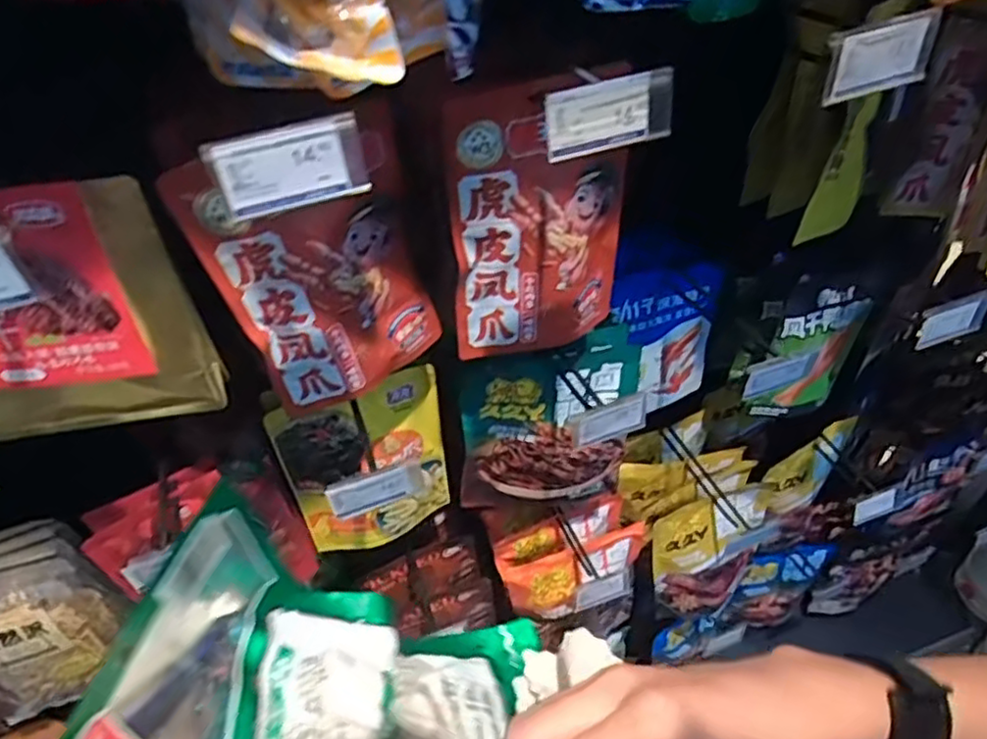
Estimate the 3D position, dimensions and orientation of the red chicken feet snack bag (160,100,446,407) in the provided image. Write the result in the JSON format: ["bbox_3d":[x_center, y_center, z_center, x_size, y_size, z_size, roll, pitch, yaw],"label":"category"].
[{"bbox_3d":[-0.130,-0.074,0.530,0.167,0.218,0.036,-30,51,-23],"label":"red chicken feet snack bag"}]

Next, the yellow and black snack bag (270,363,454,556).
[{"bbox_3d":[-0.137,0.114,0.760,0.180,0.227,0.039,-20,47,-15],"label":"yellow and black snack bag"}]

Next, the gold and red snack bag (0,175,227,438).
[{"bbox_3d":[-0.319,-0.034,0.481,0.191,0.194,0.029,-8,46,-4],"label":"gold and red snack bag"}]

